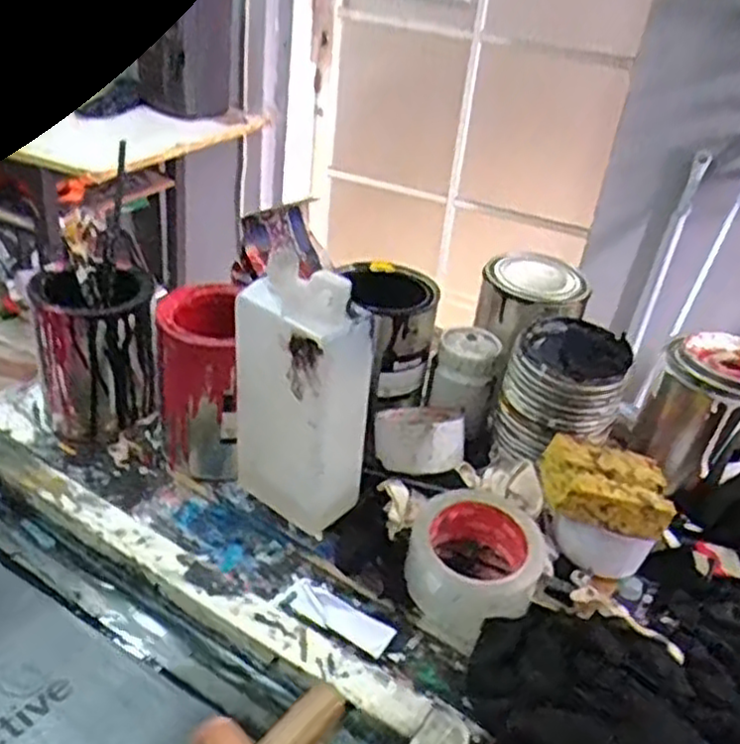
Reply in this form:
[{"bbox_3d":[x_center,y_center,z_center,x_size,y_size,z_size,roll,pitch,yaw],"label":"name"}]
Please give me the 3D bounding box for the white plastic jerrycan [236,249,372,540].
[{"bbox_3d":[-0.053,0.021,0.601,0.104,0.211,0.055,30,39,30],"label":"white plastic jerrycan"}]

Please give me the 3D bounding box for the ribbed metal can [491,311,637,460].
[{"bbox_3d":[0.176,0.014,0.694,0.098,0.112,0.095,17,34,14],"label":"ribbed metal can"}]

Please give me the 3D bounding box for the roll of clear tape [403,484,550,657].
[{"bbox_3d":[0.082,0.146,0.589,0.103,0.060,0.120,19,35,17],"label":"roll of clear tape"}]

